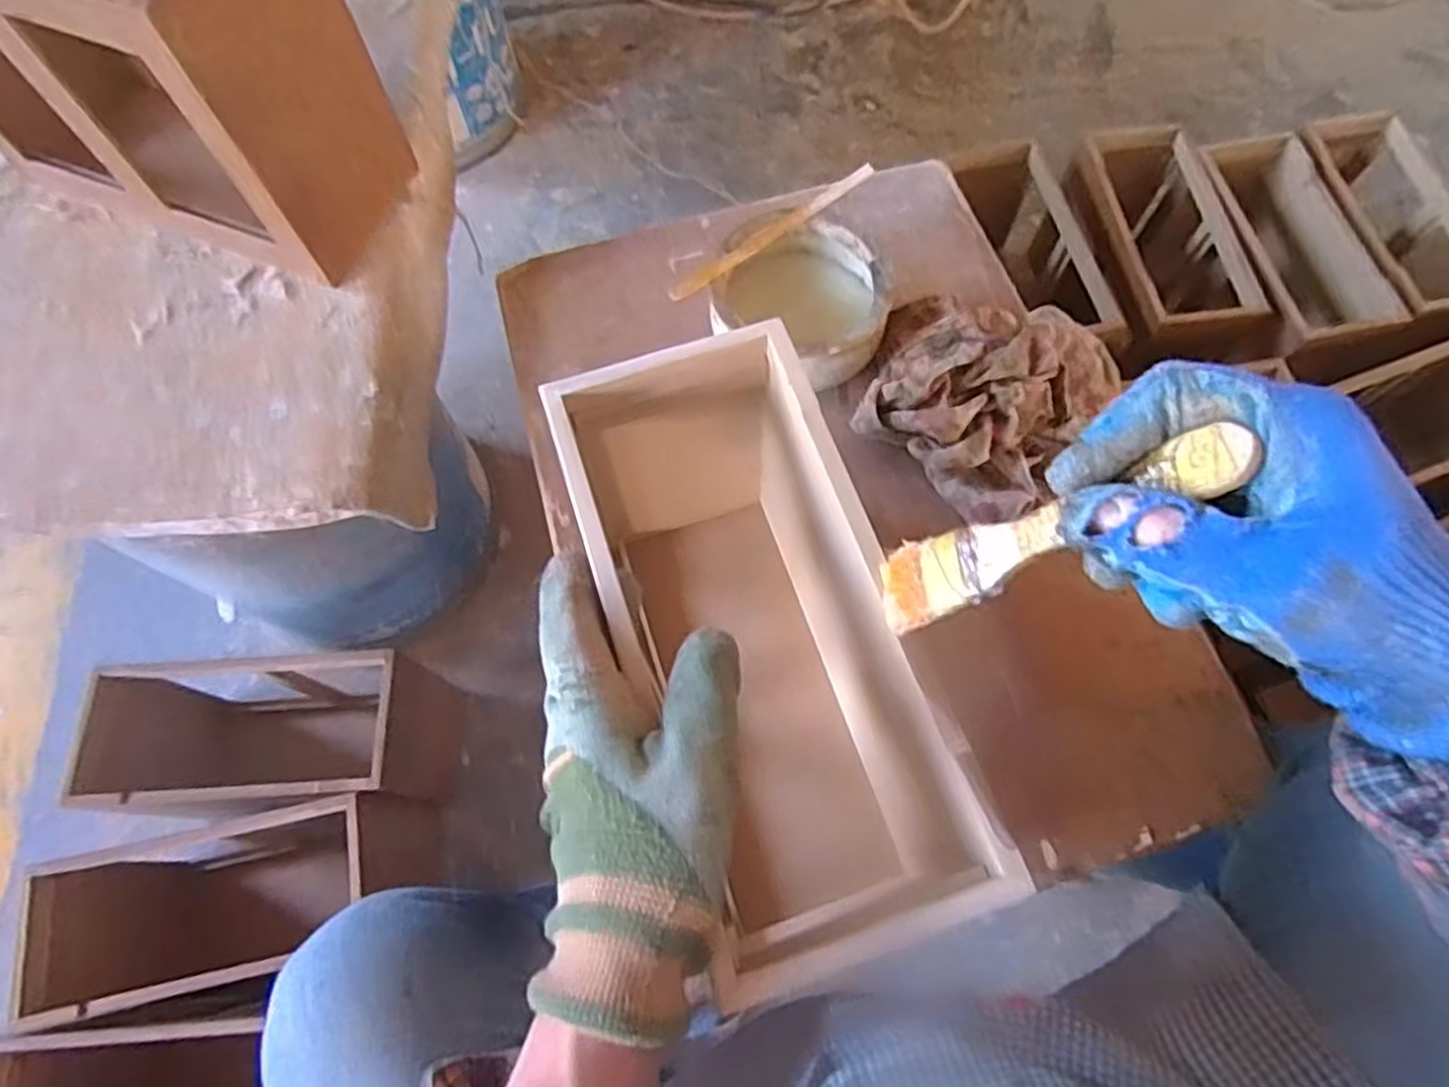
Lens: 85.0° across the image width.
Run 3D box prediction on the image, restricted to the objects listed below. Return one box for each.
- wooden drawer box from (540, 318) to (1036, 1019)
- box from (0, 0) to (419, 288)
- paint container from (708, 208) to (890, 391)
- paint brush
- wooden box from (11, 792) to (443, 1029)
[{"bbox_3d":[0.014,0.064,0.436,0.122,0.218,0.280,-18,70,-7],"label":"wooden drawer box"},{"bbox_3d":[-0.401,-0.332,0.544,0.284,0.221,0.131,20,70,8],"label":"box"},{"bbox_3d":[0.060,-0.181,0.603,0.127,0.078,0.130,0,69,0],"label":"paint container"},{"bbox_3d":[0.116,-0.004,0.291,0.008,0.141,0.034,9,62,-41],"label":"paint brush"},{"bbox_3d":[-0.502,0.386,0.860,0.369,0.300,0.166,-8,69,-3],"label":"wooden box"}]

